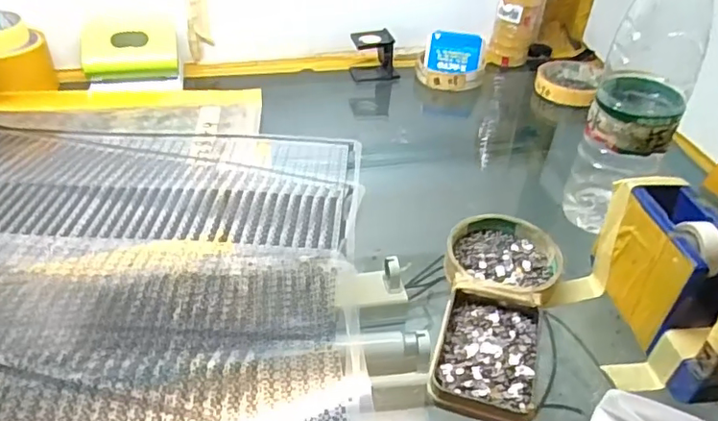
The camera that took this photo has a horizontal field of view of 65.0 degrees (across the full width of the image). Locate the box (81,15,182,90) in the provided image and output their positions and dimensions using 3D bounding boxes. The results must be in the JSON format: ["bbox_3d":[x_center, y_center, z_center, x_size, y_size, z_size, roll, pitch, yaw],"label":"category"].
[{"bbox_3d":[-0.247,-0.175,0.618,0.100,0.065,0.062,-6,39,-10],"label":"box"}]

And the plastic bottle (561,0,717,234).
[{"bbox_3d":[0.211,-0.088,0.419,0.061,0.221,0.072,19,41,19],"label":"plastic bottle"}]

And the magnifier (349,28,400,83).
[{"bbox_3d":[0.020,-0.189,0.683,0.056,0.052,0.037,-7,39,-13],"label":"magnifier"}]

